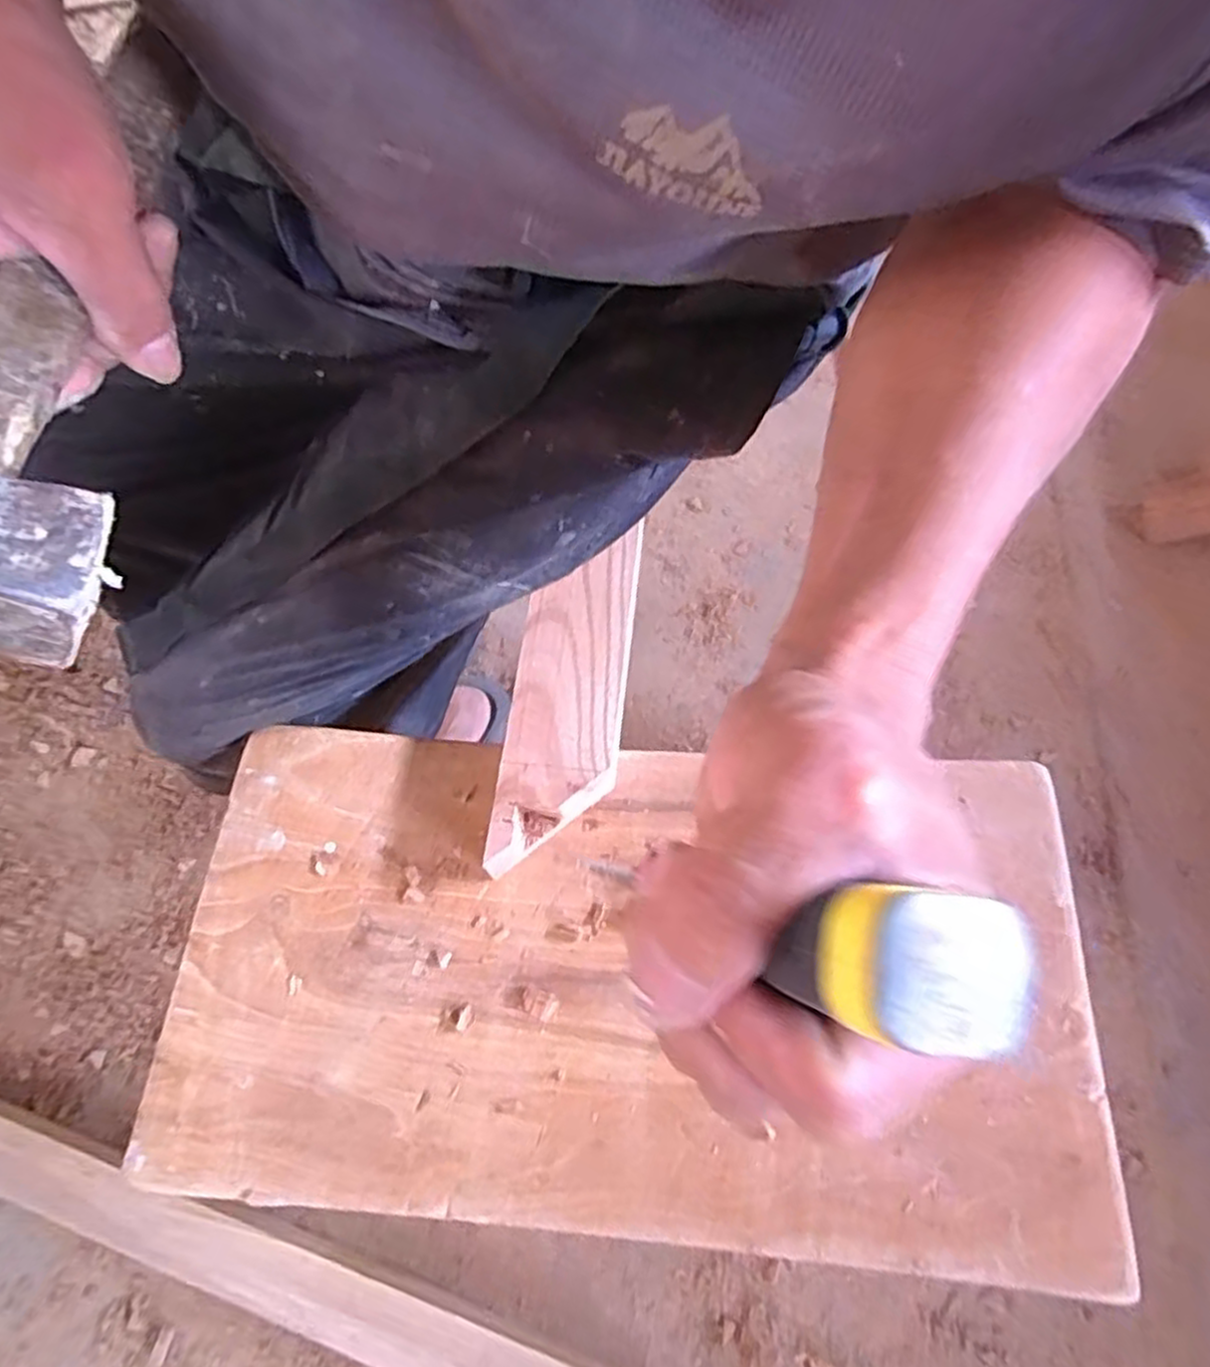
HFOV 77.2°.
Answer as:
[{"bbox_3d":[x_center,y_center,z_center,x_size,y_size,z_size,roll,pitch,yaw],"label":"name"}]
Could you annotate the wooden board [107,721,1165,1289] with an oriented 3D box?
[{"bbox_3d":[0.008,0.144,0.387,0.444,0.021,0.232,2,66,4],"label":"wooden board"}]

